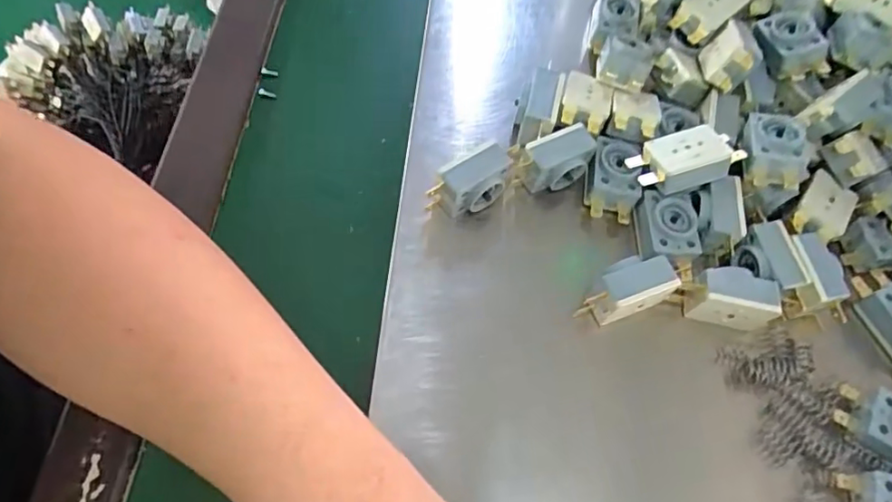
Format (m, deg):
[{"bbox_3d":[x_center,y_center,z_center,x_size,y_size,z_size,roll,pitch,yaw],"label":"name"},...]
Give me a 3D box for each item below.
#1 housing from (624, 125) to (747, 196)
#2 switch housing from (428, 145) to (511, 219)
[{"bbox_3d":[0.128,-0.049,0.312,0.056,0.017,0.029,-22,58,3],"label":"housing"},{"bbox_3d":[0.012,-0.033,0.308,0.044,0.035,0.020,-23,67,-16],"label":"switch housing"}]

